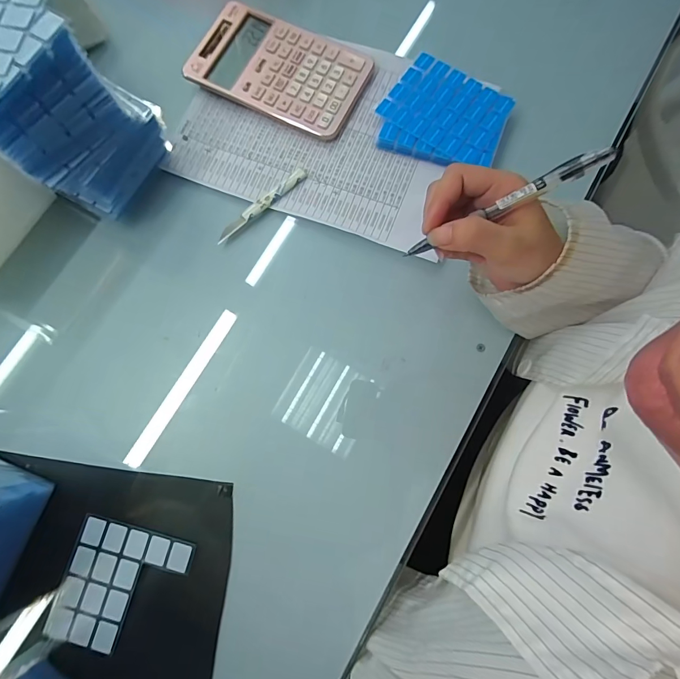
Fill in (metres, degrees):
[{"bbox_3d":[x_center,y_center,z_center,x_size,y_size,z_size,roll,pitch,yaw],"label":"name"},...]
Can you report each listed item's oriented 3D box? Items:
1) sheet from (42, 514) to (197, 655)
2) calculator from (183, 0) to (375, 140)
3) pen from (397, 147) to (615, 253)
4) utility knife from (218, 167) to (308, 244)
[{"bbox_3d":[-0.178,0.200,0.312,0.097,0.006,0.091,14,78,4],"label":"sheet"},{"bbox_3d":[-0.064,-0.283,0.404,0.175,0.015,0.106,25,79,7],"label":"calculator"},{"bbox_3d":[0.108,-0.090,0.259,0.137,0.008,0.013,-24,78,19],"label":"pen"},{"bbox_3d":[-0.076,-0.133,0.378,0.108,0.004,0.013,-41,79,-8],"label":"utility knife"}]

